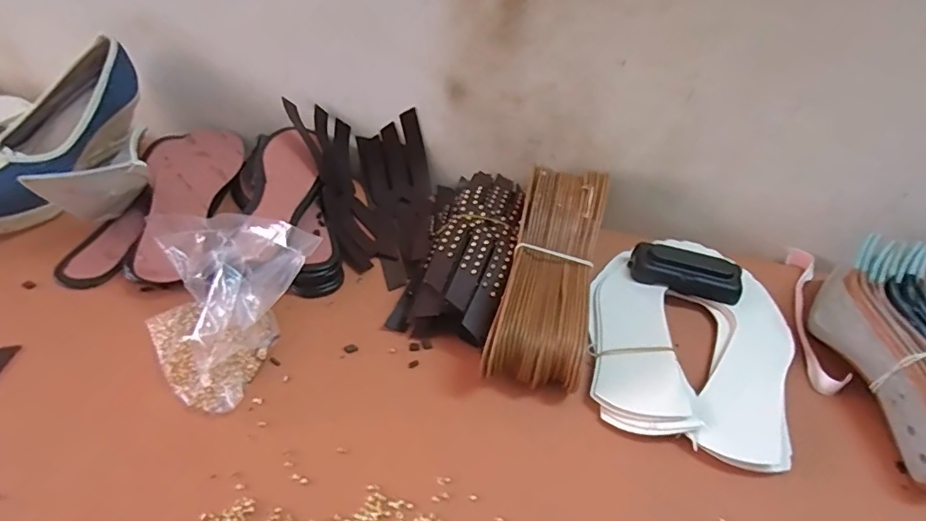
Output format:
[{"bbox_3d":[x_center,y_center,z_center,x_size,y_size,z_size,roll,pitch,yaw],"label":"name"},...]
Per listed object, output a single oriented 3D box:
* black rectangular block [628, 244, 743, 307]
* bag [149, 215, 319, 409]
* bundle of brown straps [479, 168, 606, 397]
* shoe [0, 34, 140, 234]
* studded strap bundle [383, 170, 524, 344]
[{"bbox_3d":[0.232,0.014,0.564,0.107,0.033,0.045,14,44,6],"label":"black rectangular block"},{"bbox_3d":[-0.205,0.029,0.438,0.131,0.094,0.125,26,47,18],"label":"bag"},{"bbox_3d":[0.084,0.013,0.509,0.084,0.081,0.238,14,44,7],"label":"bundle of brown straps"},{"bbox_3d":[-0.425,-0.131,0.550,0.068,0.126,0.241,18,45,11],"label":"shoe"},{"bbox_3d":[0.008,-0.016,0.546,0.099,0.064,0.222,16,45,8],"label":"studded strap bundle"}]

